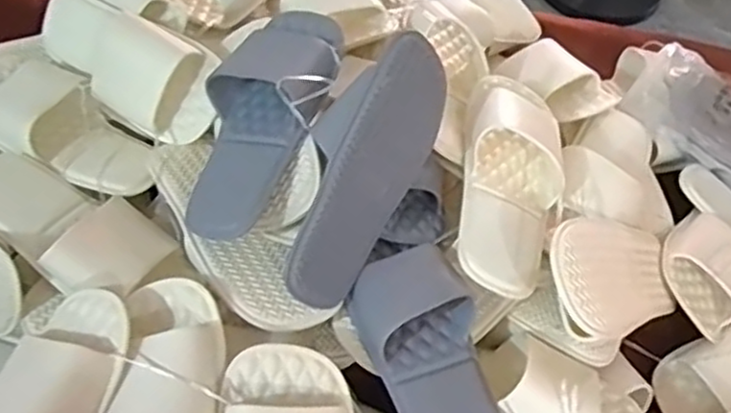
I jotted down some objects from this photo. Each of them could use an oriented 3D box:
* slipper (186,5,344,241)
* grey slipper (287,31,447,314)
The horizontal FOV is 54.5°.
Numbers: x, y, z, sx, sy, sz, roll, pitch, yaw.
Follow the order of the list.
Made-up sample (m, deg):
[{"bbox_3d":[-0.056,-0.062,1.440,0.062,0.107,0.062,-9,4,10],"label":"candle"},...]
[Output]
[{"bbox_3d":[-0.091,-0.084,0.622,0.107,0.061,0.236,16,71,6],"label":"slipper"},{"bbox_3d":[-0.010,-0.033,0.623,0.070,0.098,0.237,22,87,47],"label":"grey slipper"}]

